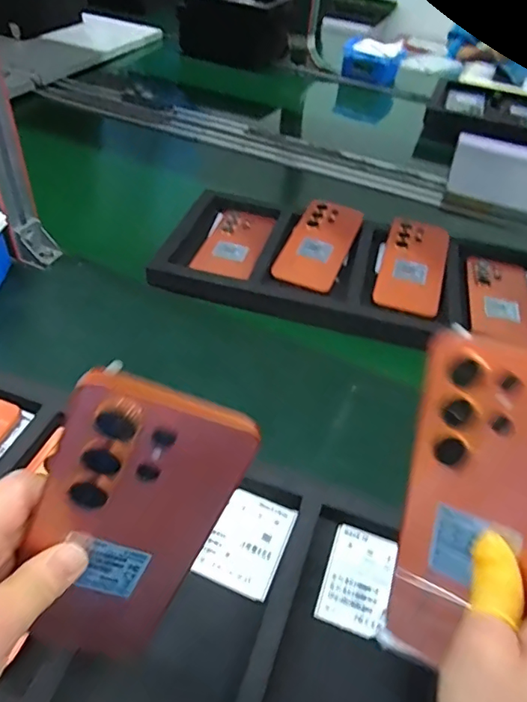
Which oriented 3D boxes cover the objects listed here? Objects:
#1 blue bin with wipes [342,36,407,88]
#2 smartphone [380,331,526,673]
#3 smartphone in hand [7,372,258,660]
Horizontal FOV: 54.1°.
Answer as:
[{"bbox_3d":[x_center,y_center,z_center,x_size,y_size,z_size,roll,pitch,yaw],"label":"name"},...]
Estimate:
[{"bbox_3d":[0.274,-0.720,1.274,0.143,0.076,0.118,14,45,6],"label":"blue bin with wipes"},{"bbox_3d":[0.106,0.080,0.249,0.075,0.170,0.007,13,10,34],"label":"smartphone"},{"bbox_3d":[-0.067,0.087,0.240,0.075,0.166,0.011,21,27,-13],"label":"smartphone in hand"}]

